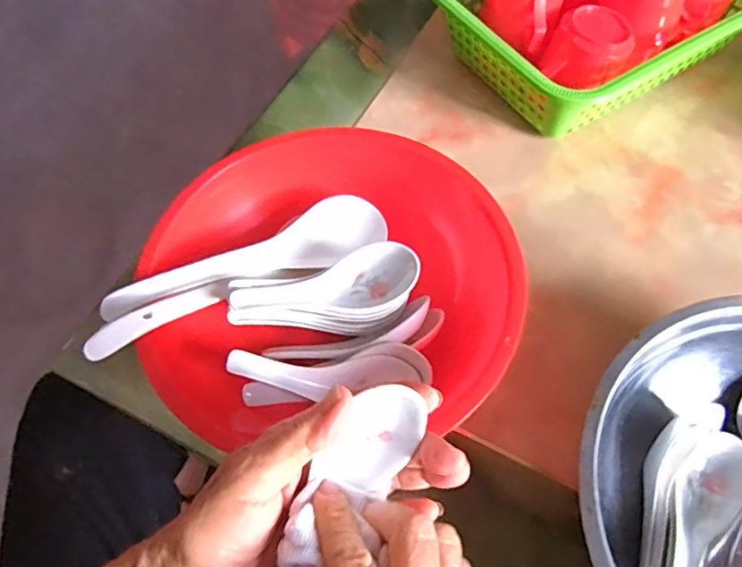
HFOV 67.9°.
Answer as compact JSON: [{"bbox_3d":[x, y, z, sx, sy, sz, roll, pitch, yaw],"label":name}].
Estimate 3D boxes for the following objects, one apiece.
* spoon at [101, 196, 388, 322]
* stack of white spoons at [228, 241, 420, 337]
[{"bbox_3d":[-0.081,-0.019,0.394,0.205,0.029,0.041,-21,62,-29],"label":"spoon"},{"bbox_3d":[-0.031,0.006,0.381,0.130,0.040,0.053,-20,63,-10],"label":"stack of white spoons"}]

